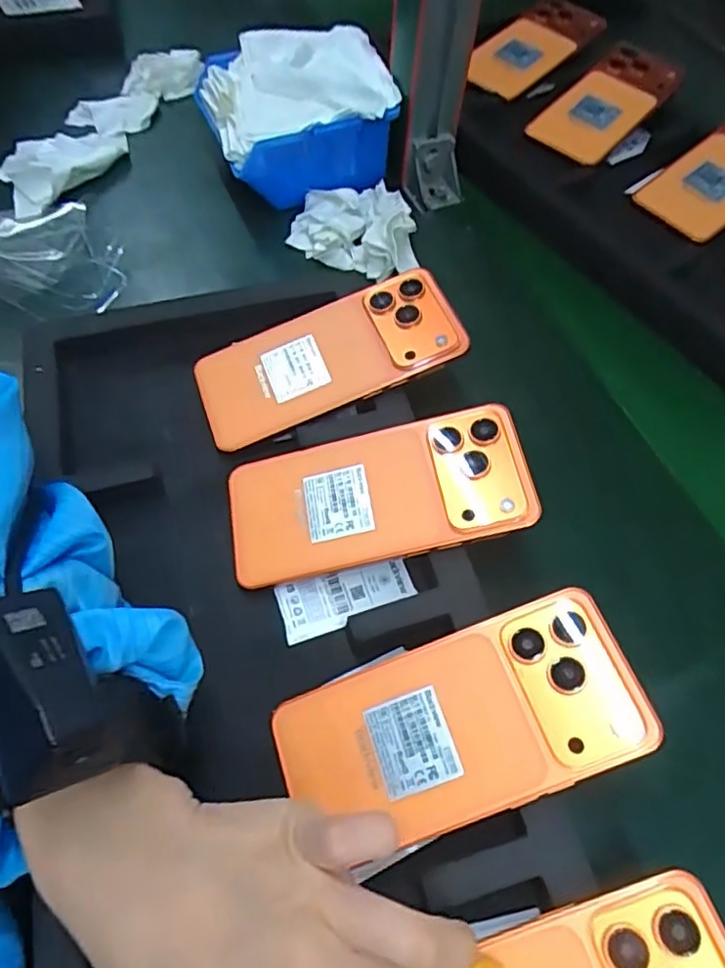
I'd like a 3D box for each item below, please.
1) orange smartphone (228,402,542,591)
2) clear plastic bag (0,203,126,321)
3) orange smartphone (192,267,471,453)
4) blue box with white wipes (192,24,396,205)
[{"bbox_3d":[0.007,0.006,0.342,0.162,0.008,0.076,-13,60,6],"label":"orange smartphone"},{"bbox_3d":[-0.258,-0.173,0.459,0.165,0.030,0.094,21,61,9],"label":"clear plastic bag"},{"bbox_3d":[-0.022,-0.079,0.388,0.162,0.013,0.074,-22,62,2],"label":"orange smartphone"},{"bbox_3d":[-0.055,-0.301,0.510,0.142,0.076,0.128,-14,61,-11],"label":"blue box with white wipes"}]

